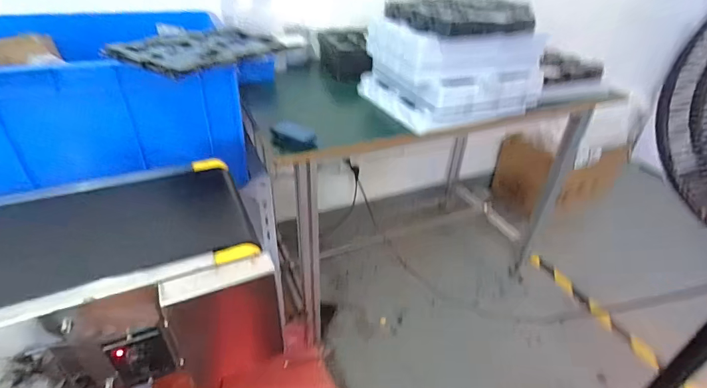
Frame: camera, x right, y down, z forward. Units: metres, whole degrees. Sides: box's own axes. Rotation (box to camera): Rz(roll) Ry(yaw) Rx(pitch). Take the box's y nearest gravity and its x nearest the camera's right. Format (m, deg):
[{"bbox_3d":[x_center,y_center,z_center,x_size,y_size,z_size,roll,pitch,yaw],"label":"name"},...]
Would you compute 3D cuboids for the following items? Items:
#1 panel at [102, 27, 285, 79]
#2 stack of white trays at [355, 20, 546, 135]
[{"bbox_3d":[-0.262,-0.259,0.671,0.205,0.019,0.252,26,41,28],"label":"panel"},{"bbox_3d":[0.214,-0.307,0.907,0.315,0.180,0.317,-11,38,-20],"label":"stack of white trays"}]

